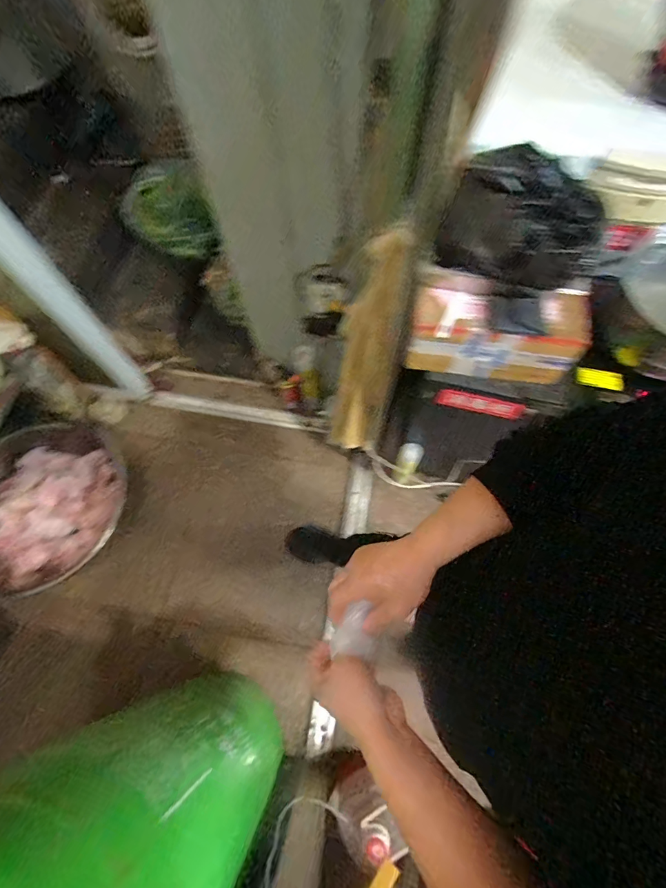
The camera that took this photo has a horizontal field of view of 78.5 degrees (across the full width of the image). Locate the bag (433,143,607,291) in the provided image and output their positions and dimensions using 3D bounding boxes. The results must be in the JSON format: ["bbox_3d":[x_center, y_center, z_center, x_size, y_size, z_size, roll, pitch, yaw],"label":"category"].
[{"bbox_3d":[0.330,-0.417,0.745,0.241,0.132,0.178,14,69,6],"label":"bag"}]

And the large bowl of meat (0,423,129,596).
[{"bbox_3d":[-0.967,0.194,1.360,0.442,0.198,0.542,24,70,10],"label":"large bowl of meat"}]

